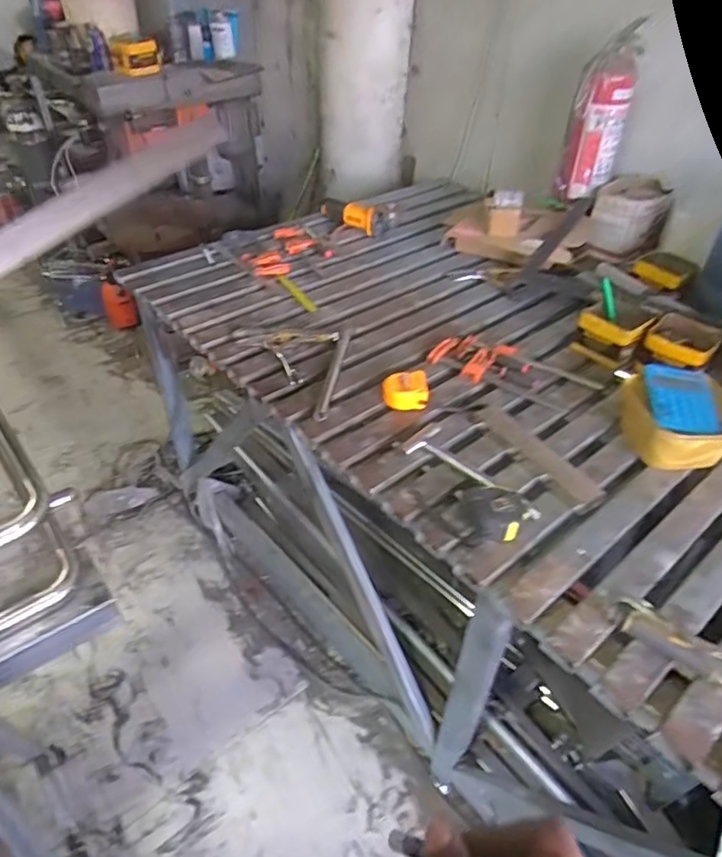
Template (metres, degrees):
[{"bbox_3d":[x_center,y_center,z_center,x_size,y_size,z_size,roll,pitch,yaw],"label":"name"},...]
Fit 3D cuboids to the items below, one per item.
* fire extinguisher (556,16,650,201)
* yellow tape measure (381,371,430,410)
[{"bbox_3d":[0.581,-0.760,1.449,0.126,0.360,0.105,14,42,13],"label":"fire extinguisher"},{"bbox_3d":[0.082,-0.071,1.108,0.084,0.047,0.070,0,41,-2],"label":"yellow tape measure"}]

